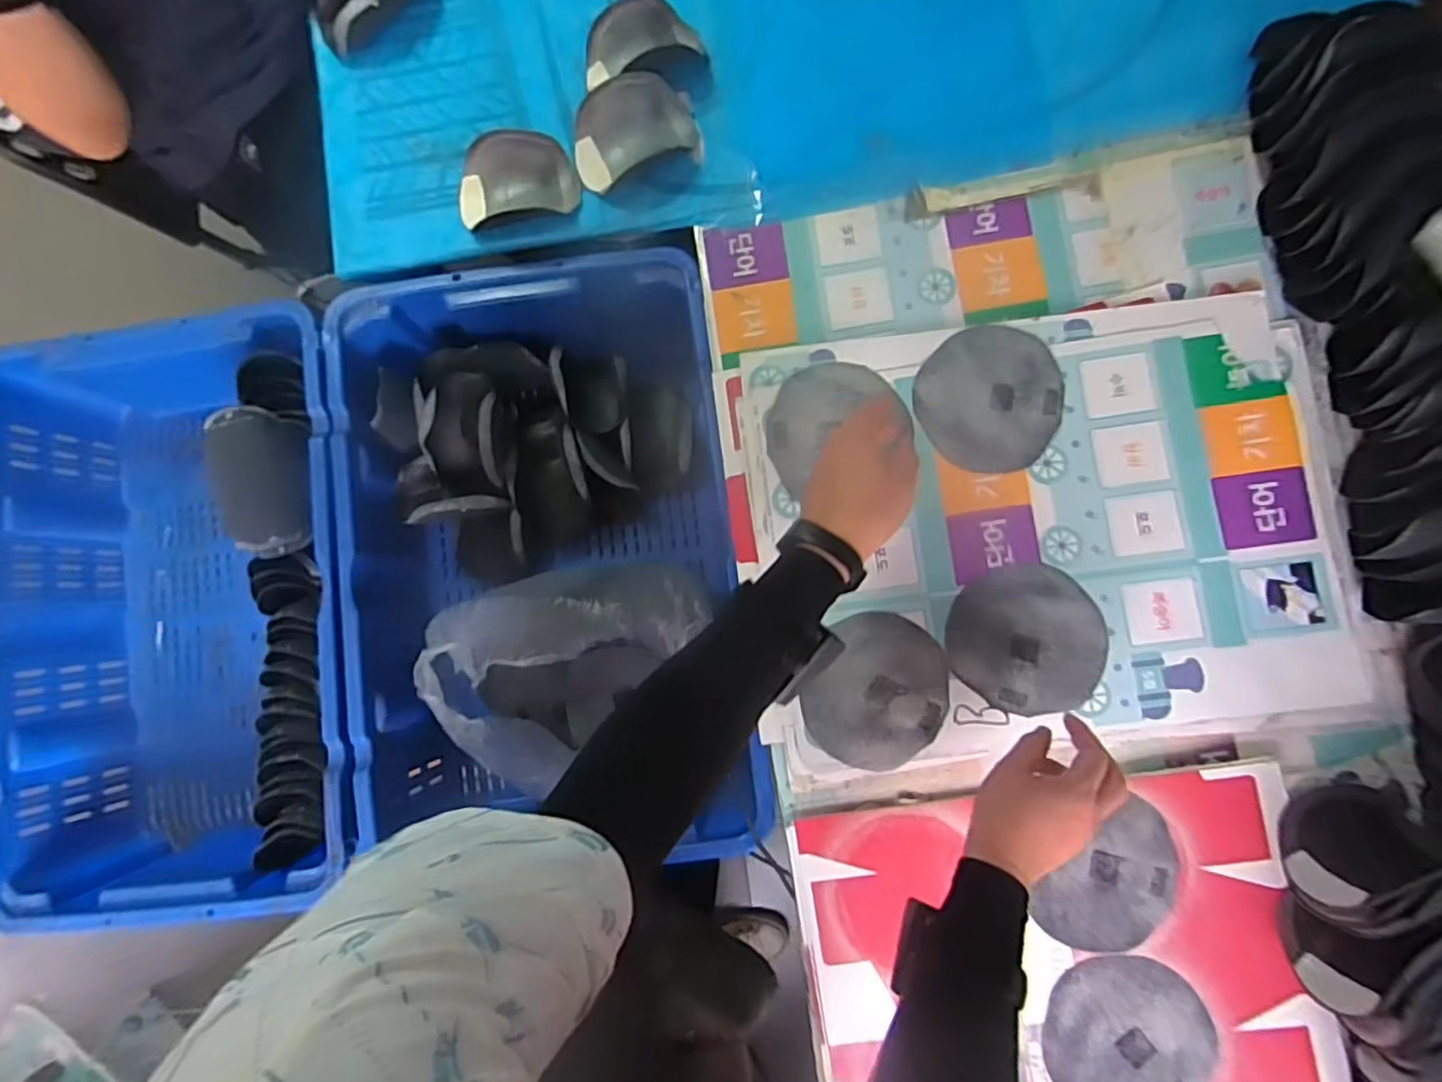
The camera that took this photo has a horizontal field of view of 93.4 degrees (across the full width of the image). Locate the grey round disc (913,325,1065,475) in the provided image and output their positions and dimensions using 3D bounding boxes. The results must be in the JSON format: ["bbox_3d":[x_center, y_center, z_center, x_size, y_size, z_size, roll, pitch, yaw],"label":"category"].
[{"bbox_3d":[0.273,-0.143,0.687,0.148,0.016,0.148,-1,83,4],"label":"grey round disc"}]

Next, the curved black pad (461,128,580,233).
[{"bbox_3d":[-0.230,-0.403,0.752,0.130,0.034,0.085,-11,82,3],"label":"curved black pad"}]

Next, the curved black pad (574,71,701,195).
[{"bbox_3d":[-0.100,-0.452,0.739,0.138,0.045,0.103,-19,82,2],"label":"curved black pad"}]

